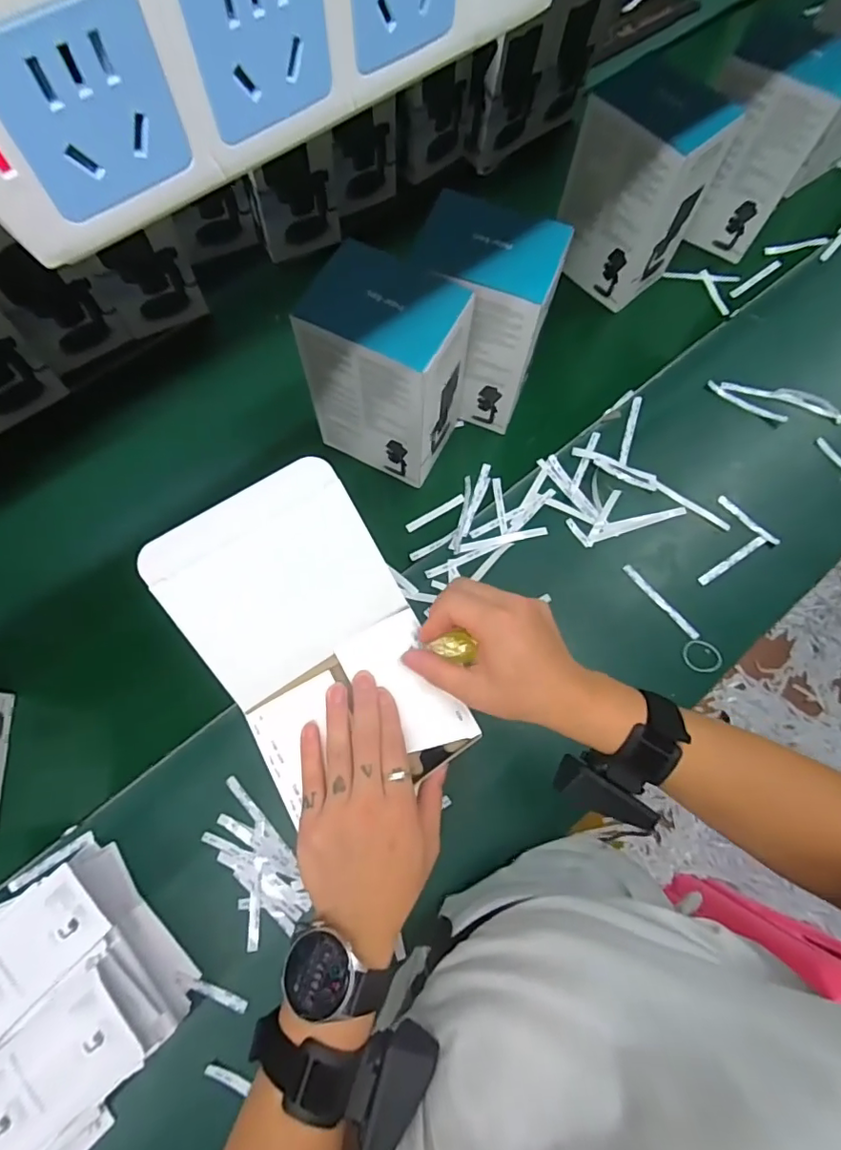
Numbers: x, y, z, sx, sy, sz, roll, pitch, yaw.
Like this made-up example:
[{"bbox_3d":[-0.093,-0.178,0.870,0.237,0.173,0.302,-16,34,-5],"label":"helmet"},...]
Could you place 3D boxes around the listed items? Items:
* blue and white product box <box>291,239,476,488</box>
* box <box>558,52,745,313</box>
[{"bbox_3d":[-0.040,-0.236,0.630,0.164,0.241,0.124,24,73,6],"label":"blue and white product box"},{"bbox_3d":[0.294,-0.524,0.743,0.127,0.226,0.147,-40,77,-13],"label":"box"}]

